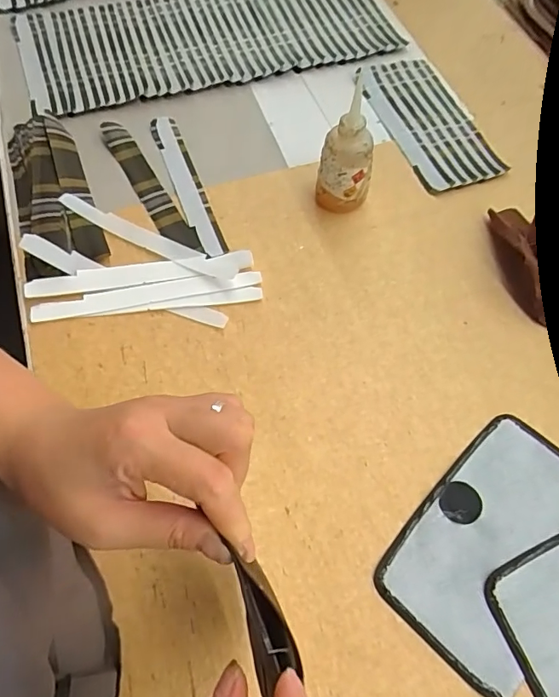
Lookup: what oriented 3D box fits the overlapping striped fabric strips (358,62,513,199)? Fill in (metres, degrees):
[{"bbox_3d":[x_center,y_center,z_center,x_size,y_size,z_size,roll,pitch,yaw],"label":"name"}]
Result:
[{"bbox_3d":[0.211,-0.322,0.674,0.119,0.009,0.253,-17,65,-8],"label":"overlapping striped fabric strips"}]

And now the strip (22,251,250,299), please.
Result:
[{"bbox_3d":[-0.165,-0.090,0.569,0.263,0.011,0.028,-8,73,-5],"label":"strip"}]

